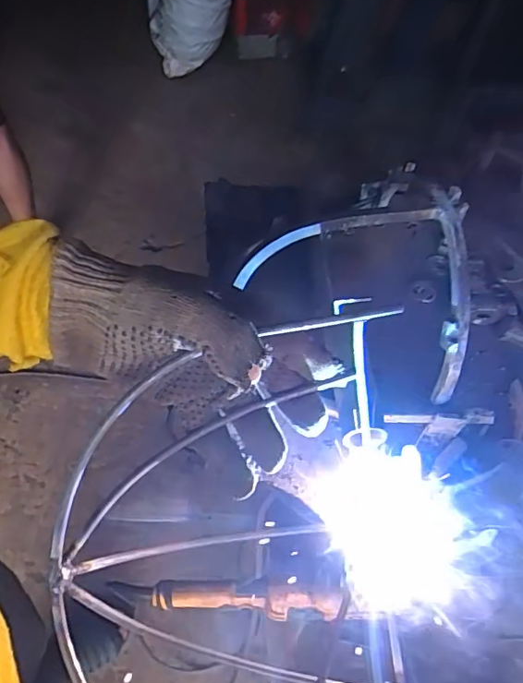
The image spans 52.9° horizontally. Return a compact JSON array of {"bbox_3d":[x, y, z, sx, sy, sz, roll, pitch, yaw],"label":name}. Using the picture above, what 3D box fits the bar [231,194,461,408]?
[{"bbox_3d":[0.091,-0.067,0.420,0.196,0.074,0.122,28,57,16],"label":"bar"}]

